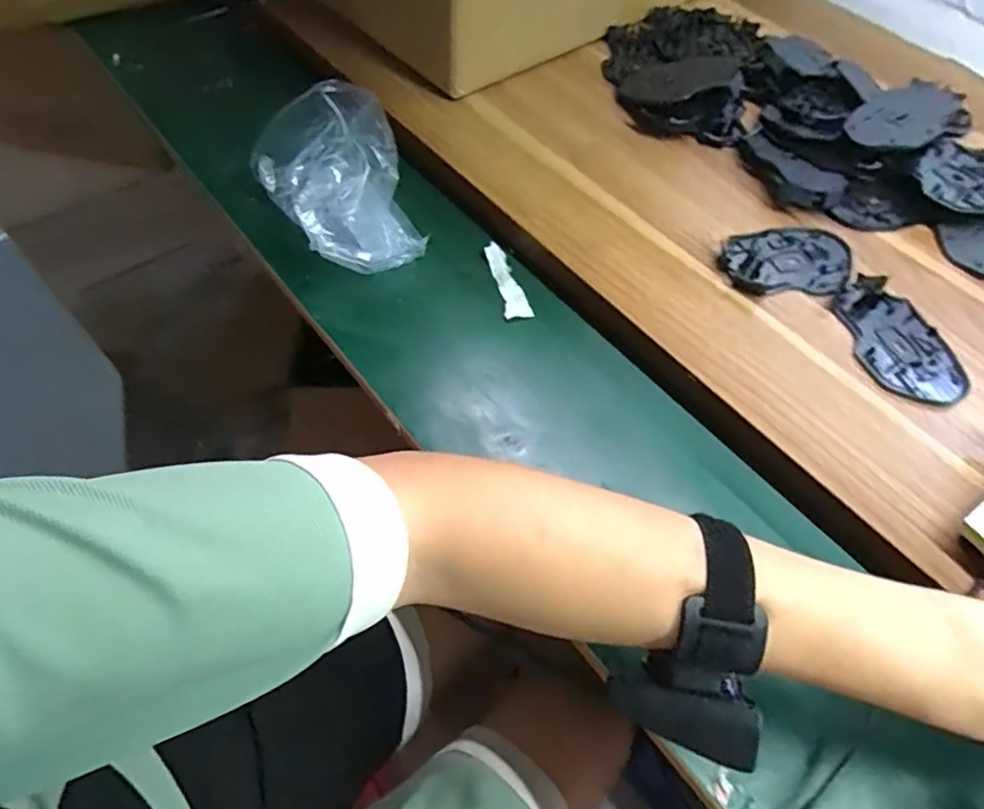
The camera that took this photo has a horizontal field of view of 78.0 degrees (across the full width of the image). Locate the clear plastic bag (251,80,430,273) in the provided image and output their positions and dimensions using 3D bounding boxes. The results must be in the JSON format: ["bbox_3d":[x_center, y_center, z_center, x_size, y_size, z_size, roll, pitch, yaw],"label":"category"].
[{"bbox_3d":[-0.126,-0.186,0.517,0.116,0.075,0.158,-25,63,-17],"label":"clear plastic bag"}]

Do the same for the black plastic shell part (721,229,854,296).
[{"bbox_3d":[0.242,-0.119,0.502,0.109,0.014,0.072,-2,62,1],"label":"black plastic shell part"}]

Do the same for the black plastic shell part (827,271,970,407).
[{"bbox_3d":[0.309,-0.048,0.466,0.070,0.017,0.116,-6,62,-1],"label":"black plastic shell part"}]

